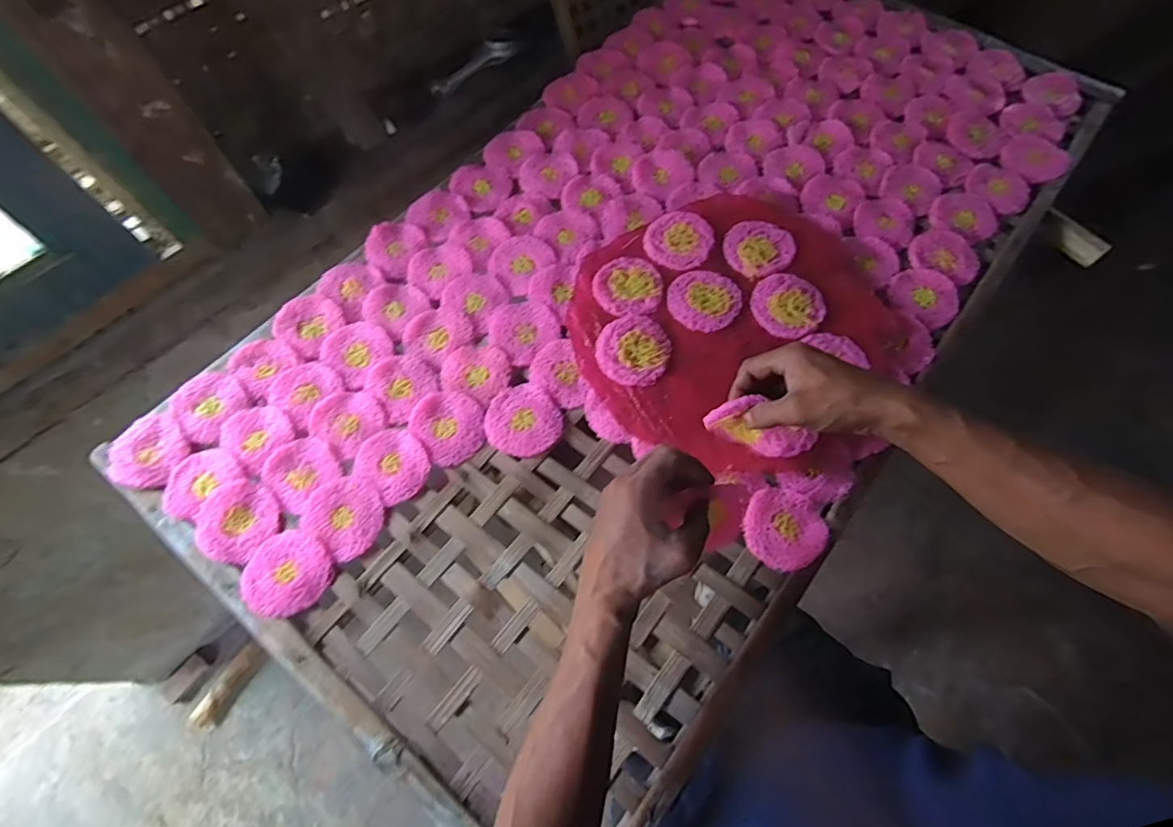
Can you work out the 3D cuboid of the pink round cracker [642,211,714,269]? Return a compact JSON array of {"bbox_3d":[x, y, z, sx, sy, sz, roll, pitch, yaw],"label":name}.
[{"bbox_3d":[0.110,-0.209,0.650,0.080,0.008,0.078,-1,67,1],"label":"pink round cracker"}]

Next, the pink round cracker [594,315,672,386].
[{"bbox_3d":[0.051,-0.070,0.591,0.078,0.012,0.081,-1,67,1],"label":"pink round cracker"}]

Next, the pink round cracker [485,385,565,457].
[{"bbox_3d":[-0.068,0.007,0.570,0.076,0.004,0.079,-1,67,1],"label":"pink round cracker"}]

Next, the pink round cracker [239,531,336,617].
[{"bbox_3d":[-0.285,0.150,0.511,0.080,0.010,0.074,-1,67,1],"label":"pink round cracker"}]

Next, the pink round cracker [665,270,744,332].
[{"bbox_3d":[0.134,-0.129,0.619,0.082,0.006,0.076,-1,67,1],"label":"pink round cracker"}]

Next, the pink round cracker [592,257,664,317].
[{"bbox_3d":[0.048,-0.147,0.625,0.078,0.006,0.076,-1,67,1],"label":"pink round cracker"}]

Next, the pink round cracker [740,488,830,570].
[{"bbox_3d":[0.189,0.111,0.522,0.077,0.013,0.070,-1,67,1],"label":"pink round cracker"}]

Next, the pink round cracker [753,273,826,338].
[{"bbox_3d":[0.228,-0.124,0.612,0.077,0.006,0.079,-1,67,1],"label":"pink round cracker"}]

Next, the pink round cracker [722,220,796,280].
[{"bbox_3d":[0.205,-0.198,0.645,0.083,0.006,0.079,-1,67,1],"label":"pink round cracker"}]

